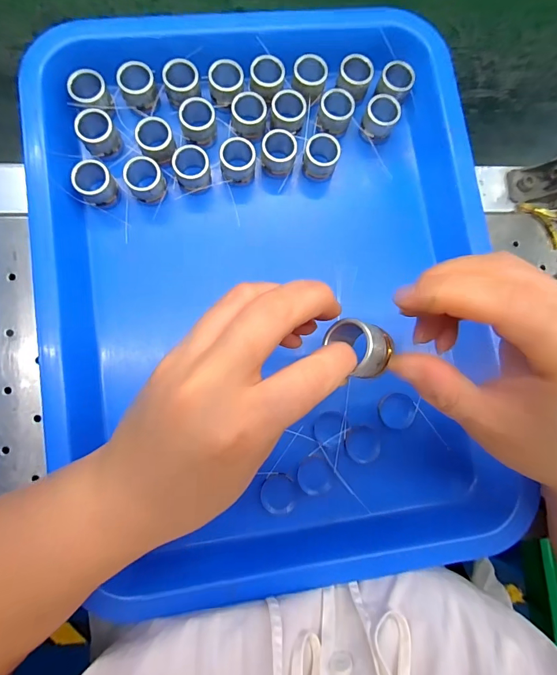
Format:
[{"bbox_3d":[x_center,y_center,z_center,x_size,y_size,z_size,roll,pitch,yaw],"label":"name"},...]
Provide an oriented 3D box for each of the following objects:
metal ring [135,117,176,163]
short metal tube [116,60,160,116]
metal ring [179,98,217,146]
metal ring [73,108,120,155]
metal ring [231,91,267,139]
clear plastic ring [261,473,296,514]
[{"bbox_3d":[-0.085,-0.137,0.267,0.023,0.018,0.027,-21,85,-7],"label":"metal ring"},{"bbox_3d":[-0.099,-0.178,0.271,0.023,0.018,0.027,-16,85,-6],"label":"short metal tube"},{"bbox_3d":[-0.057,-0.154,0.273,0.024,0.025,0.022,1,83,-5],"label":"metal ring"},{"bbox_3d":[-0.125,-0.142,0.264,0.023,0.020,0.023,1,83,-5],"label":"metal ring"},{"bbox_3d":[-0.021,-0.160,0.275,0.025,0.015,0.026,1,83,-5],"label":"metal ring"},{"bbox_3d":[0.000,0.107,0.258,0.024,0.004,0.026,1,83,-5],"label":"clear plastic ring"}]

